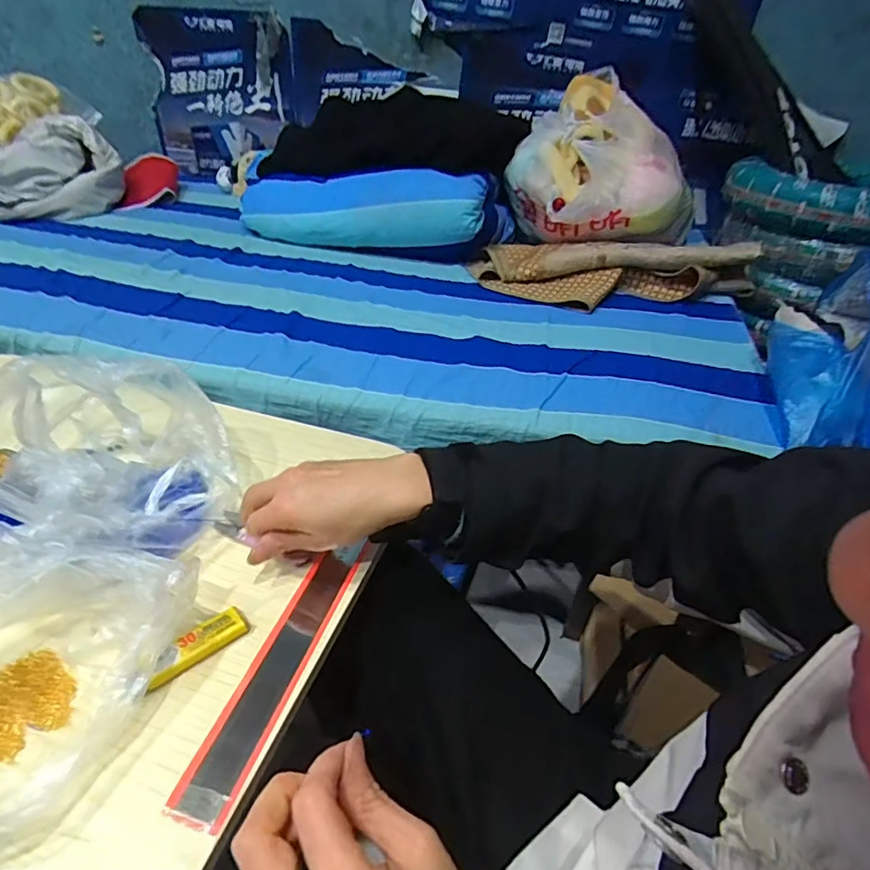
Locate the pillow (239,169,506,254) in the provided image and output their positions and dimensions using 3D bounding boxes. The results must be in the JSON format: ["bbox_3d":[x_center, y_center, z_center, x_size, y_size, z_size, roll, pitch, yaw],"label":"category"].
[{"bbox_3d":[-0.139,-0.467,1.114,0.544,0.160,0.145,13,36,11],"label":"pillow"}]

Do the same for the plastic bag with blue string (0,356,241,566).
[{"bbox_3d":[-0.265,0.018,0.442,0.183,0.132,0.216,-6,37,-15],"label":"plastic bag with blue string"}]

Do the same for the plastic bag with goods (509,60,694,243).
[{"bbox_3d":[0.329,-0.530,1.060,0.275,0.257,0.257,-18,41,-29],"label":"plastic bag with goods"}]

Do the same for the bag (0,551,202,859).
[{"bbox_3d":[-0.243,0.143,0.317,0.127,0.066,0.168,13,36,12],"label":"bag"}]

